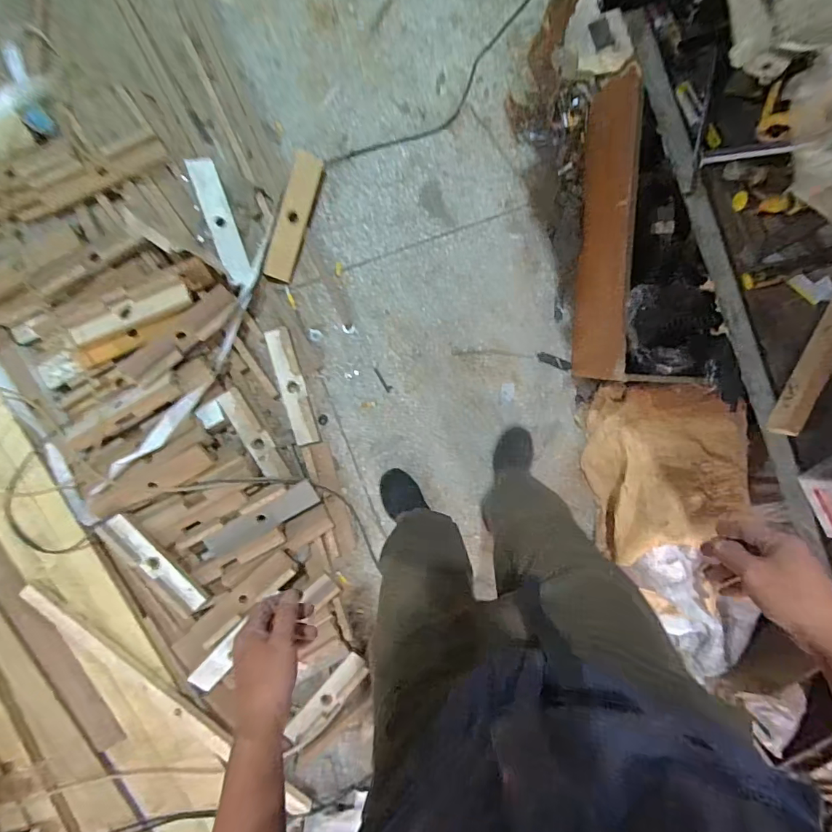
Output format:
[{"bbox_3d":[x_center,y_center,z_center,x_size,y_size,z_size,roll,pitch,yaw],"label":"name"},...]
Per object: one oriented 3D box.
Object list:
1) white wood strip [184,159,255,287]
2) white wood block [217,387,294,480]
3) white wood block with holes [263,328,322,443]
[{"bbox_3d":[-0.467,-0.463,1.122,0.068,0.018,0.303,-22,94,-38],"label":"white wood strip"},{"bbox_3d":[-0.413,0.056,1.193,0.060,0.030,0.263,-32,97,-1],"label":"white wood block"},{"bbox_3d":[-0.316,-0.072,1.198,0.062,0.018,0.300,-16,96,-3],"label":"white wood block with holes"}]

